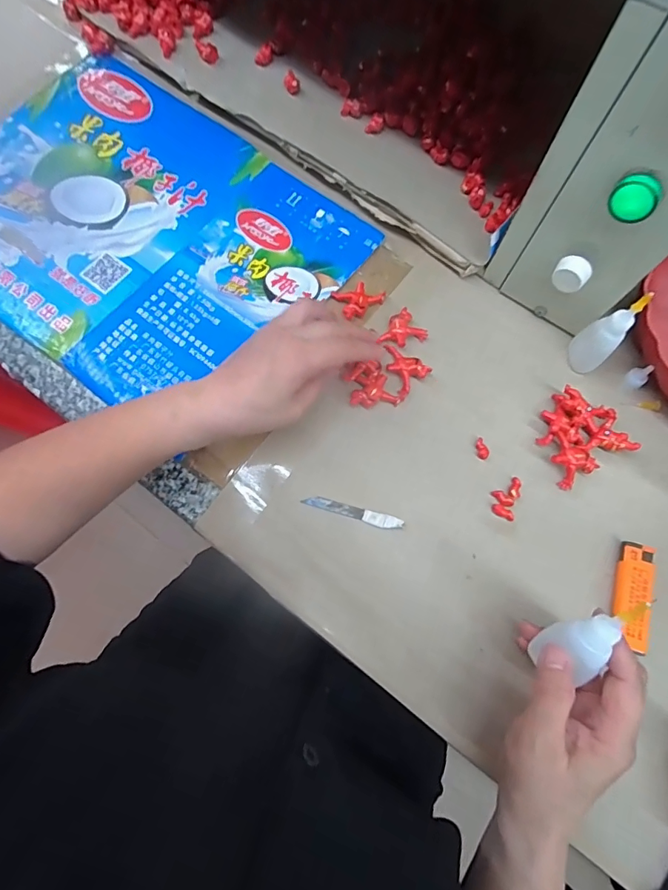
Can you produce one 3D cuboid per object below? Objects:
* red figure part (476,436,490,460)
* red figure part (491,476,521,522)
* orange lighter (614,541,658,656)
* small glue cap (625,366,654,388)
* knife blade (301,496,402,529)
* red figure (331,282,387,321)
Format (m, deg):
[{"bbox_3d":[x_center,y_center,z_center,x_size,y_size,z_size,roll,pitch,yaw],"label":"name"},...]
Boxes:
[{"bbox_3d":[0.126,0.003,0.376,0.009,0.006,0.019,-7,73,-5],"label":"red figure part"},{"bbox_3d":[0.142,0.042,0.365,0.021,0.007,0.036,19,73,4],"label":"red figure part"},{"bbox_3d":[0.231,0.115,0.339,0.022,0.012,0.079,19,73,3],"label":"orange lighter"},{"bbox_3d":[0.272,-0.061,0.393,0.017,0.017,0.017,1,73,-2],"label":"small glue cap"},{"bbox_3d":[0.016,0.055,0.358,0.081,0.004,0.011,15,81,8],"label":"knife blade"},{"bbox_3d":[0.026,-0.134,0.410,0.048,0.013,0.031,-14,74,-6],"label":"red figure"}]

